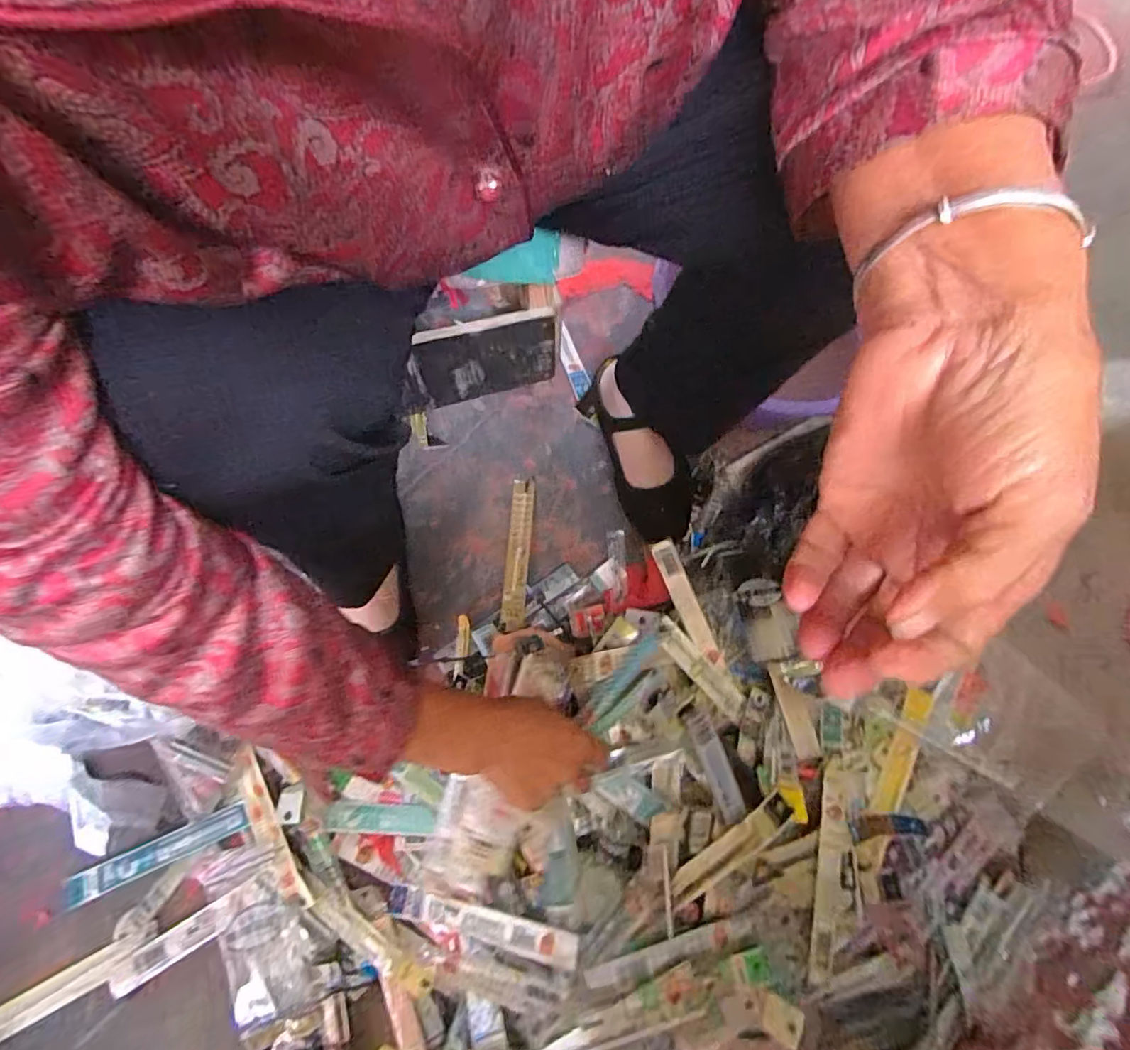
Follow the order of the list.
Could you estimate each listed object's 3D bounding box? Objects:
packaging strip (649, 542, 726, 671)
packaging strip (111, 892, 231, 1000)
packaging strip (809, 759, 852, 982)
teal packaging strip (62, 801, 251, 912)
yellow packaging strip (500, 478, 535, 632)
[{"bbox_3d":[0.121,0.078,0.528,0.024,0.007,0.132,-20,82,-11],"label":"packaging strip"},{"bbox_3d":[-0.337,0.361,0.456,0.107,0.010,0.025,-30,74,-12],"label":"packaging strip"},{"bbox_3d":[0.238,0.301,0.470,0.035,0.009,0.174,21,70,-17],"label":"packaging strip"},{"bbox_3d":[-0.369,0.297,0.480,0.155,0.004,0.025,-22,72,-9],"label":"teal packaging strip"},{"bbox_3d":[-0.052,0.029,0.594,0.026,0.006,0.174,3,70,-1],"label":"yellow packaging strip"}]

